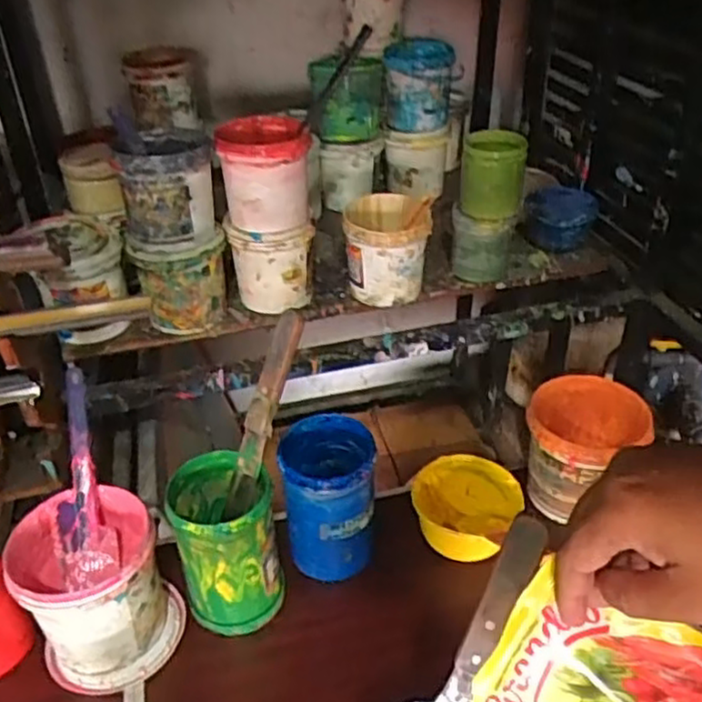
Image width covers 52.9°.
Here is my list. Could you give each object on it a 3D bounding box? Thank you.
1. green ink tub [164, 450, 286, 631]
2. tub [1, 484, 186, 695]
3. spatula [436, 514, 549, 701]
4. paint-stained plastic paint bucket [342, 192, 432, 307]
[{"bbox_3d":[-0.119,0.184,0.681,0.095,0.138,0.104,-10,36,-12],"label":"green ink tub"},{"bbox_3d":[-0.235,0.219,0.657,0.124,0.122,0.132,-1,35,1],"label":"tub"},{"bbox_3d":[0.076,0.219,0.461,0.030,0.250,0.010,24,16,29],"label":"spatula"},{"bbox_3d":[0.051,-0.146,1.024,0.115,0.127,0.120,-1,35,1],"label":"paint-stained plastic paint bucket"}]

